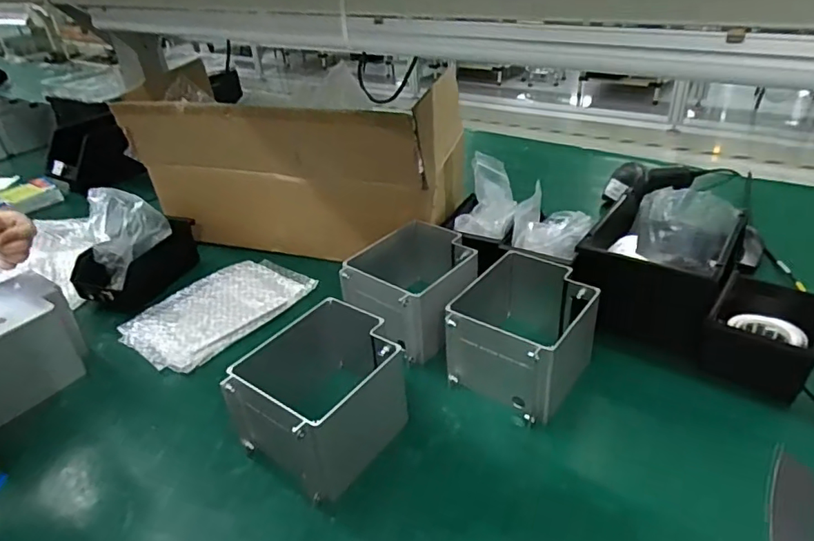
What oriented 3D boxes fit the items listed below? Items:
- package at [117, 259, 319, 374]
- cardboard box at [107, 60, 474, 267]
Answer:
[{"bbox_3d":[-0.276,0.052,0.782,0.171,0.015,0.246,22,42,36],"label":"package"},{"bbox_3d":[-0.181,-0.173,0.878,0.500,0.246,0.265,10,36,23],"label":"cardboard box"}]

